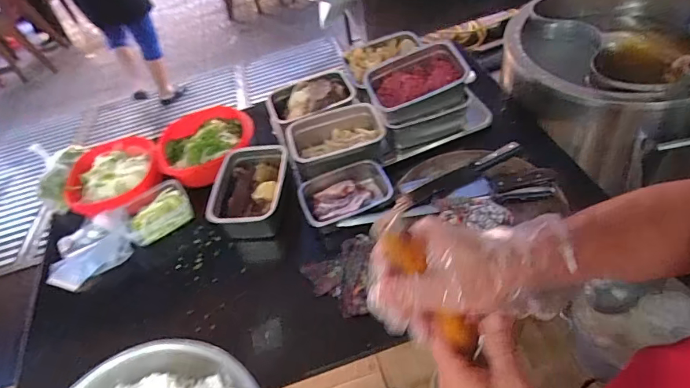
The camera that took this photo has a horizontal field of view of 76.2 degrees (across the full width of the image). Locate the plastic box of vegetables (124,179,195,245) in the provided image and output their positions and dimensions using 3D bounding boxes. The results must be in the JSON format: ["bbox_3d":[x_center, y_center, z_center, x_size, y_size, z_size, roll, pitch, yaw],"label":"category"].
[{"bbox_3d":[-0.435,0.044,1.022,0.152,0.052,0.112,-30,54,-13],"label":"plastic box of vegetables"}]

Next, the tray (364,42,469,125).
[{"bbox_3d":[0.166,-0.255,1.026,0.224,0.100,0.166,-11,52,1],"label":"tray"}]

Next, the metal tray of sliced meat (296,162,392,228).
[{"bbox_3d":[0.003,0.002,0.956,0.193,0.051,0.145,-15,52,-2],"label":"metal tray of sliced meat"}]

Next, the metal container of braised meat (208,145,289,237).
[{"bbox_3d":[-0.208,-0.003,0.994,0.152,0.086,0.220,-3,52,7],"label":"metal container of braised meat"}]

